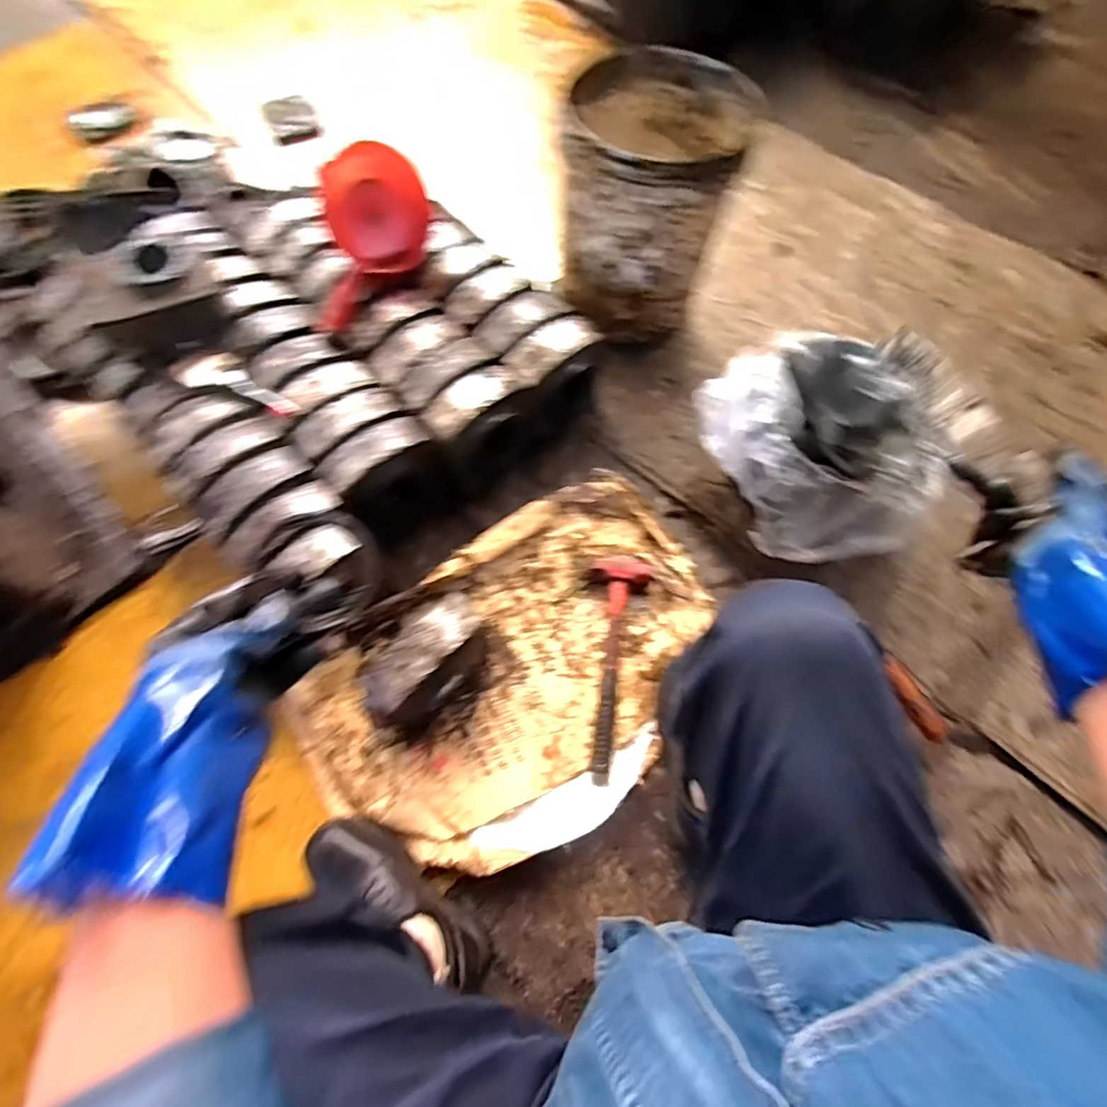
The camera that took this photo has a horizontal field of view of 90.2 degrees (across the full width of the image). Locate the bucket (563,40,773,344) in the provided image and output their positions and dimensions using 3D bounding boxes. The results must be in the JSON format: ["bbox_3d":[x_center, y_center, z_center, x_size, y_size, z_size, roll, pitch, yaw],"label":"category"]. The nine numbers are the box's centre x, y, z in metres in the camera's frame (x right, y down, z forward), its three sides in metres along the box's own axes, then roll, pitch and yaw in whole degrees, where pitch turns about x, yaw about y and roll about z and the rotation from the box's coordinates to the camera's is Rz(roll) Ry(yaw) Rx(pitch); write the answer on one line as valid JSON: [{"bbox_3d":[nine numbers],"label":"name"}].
[{"bbox_3d":[0.155,-0.616,0.977,0.297,0.314,0.301,1,66,-1],"label":"bucket"}]

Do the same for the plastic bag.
[{"bbox_3d":[0.425,-0.162,0.887,0.299,0.163,0.359,-22,69,-11],"label":"plastic bag"}]

